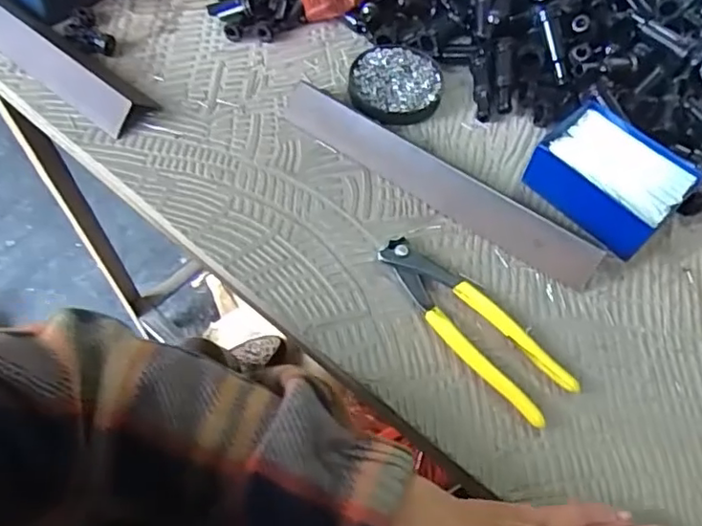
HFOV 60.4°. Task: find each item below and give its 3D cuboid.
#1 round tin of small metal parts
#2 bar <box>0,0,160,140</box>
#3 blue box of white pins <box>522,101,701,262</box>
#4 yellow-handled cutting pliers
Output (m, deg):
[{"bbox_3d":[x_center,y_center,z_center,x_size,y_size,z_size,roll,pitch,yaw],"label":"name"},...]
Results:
[{"bbox_3d":[0.040,-0.158,0.539,0.080,0.014,0.085,1,60,-2],"label":"round tin of small metal parts"},{"bbox_3d":[-0.266,-0.189,0.523,0.233,0.024,0.050,36,64,17],"label":"bar"},{"bbox_3d":[0.205,-0.068,0.478,0.086,0.046,0.108,-39,69,-22],"label":"blue box of white pins"},{"bbox_3d":[0.083,0.041,0.422,0.045,0.014,0.158,-36,68,-21],"label":"yellow-handled cutting pliers"}]

